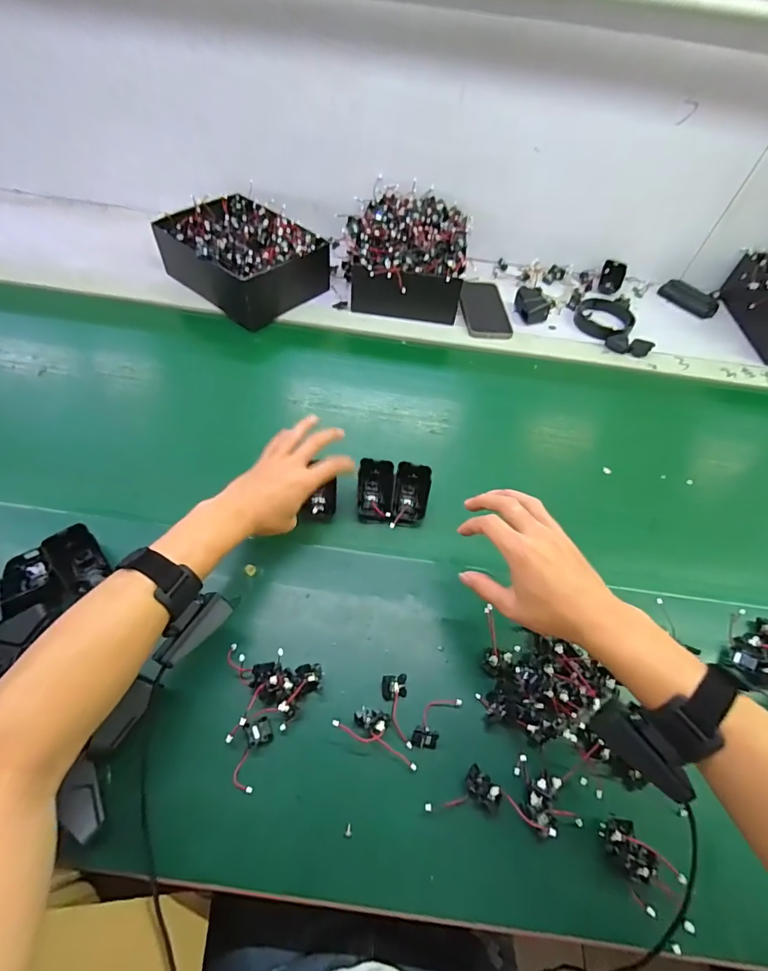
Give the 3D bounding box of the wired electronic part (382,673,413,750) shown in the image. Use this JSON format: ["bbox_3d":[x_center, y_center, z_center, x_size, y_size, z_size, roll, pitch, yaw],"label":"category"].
[{"bbox_3d":[0.012,0.211,0.416,0.024,0.011,0.061,0,58,-8],"label":"wired electronic part"}]

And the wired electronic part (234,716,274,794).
[{"bbox_3d":[-0.116,0.236,0.392,0.022,0.012,0.056,16,57,3],"label":"wired electronic part"}]

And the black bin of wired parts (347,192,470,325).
[{"bbox_3d":[0.041,-0.389,0.769,0.184,0.105,0.233,10,57,-1],"label":"black bin of wired parts"}]

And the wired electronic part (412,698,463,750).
[{"bbox_3d":[0.049,0.217,0.413,0.025,0.013,0.056,35,60,15],"label":"wired electronic part"}]

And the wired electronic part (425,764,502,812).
[{"bbox_3d":[0.070,0.272,0.380,0.061,0.012,0.035,-25,64,-22],"label":"wired electronic part"}]

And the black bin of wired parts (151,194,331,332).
[{"bbox_3d":[-0.237,-0.384,0.749,0.225,0.088,0.183,38,60,16],"label":"black bin of wired parts"}]

